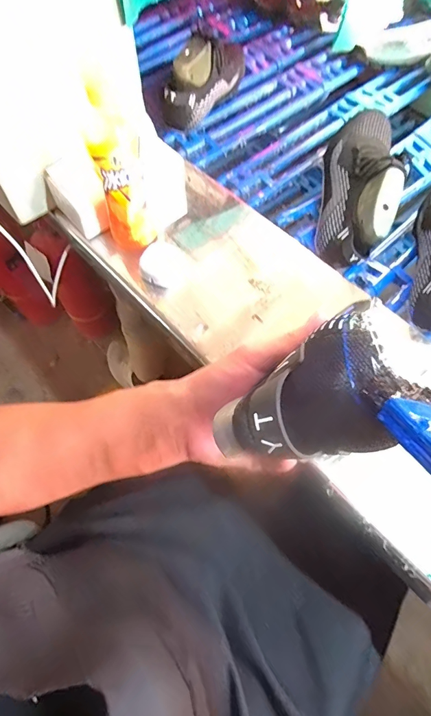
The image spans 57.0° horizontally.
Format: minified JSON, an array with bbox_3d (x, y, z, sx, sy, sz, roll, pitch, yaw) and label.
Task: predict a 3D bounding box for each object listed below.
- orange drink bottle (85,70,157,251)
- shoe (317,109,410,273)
[{"bbox_3d":[-0.117,-0.220,0.490,0.066,0.203,0.078,-18,65,-8],"label":"orange drink bottle"},{"bbox_3d":[0.213,-0.259,0.585,0.100,0.092,0.255,8,64,5],"label":"shoe"}]

